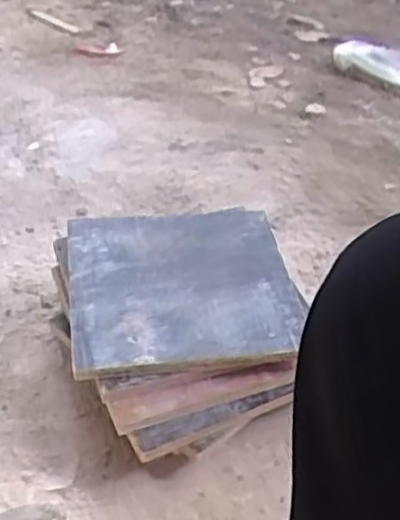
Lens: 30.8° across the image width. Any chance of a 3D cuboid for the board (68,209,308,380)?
[{"bbox_3d":[-0.020,0.022,0.838,0.256,0.016,0.254,-2,40,-12],"label":"board"}]

